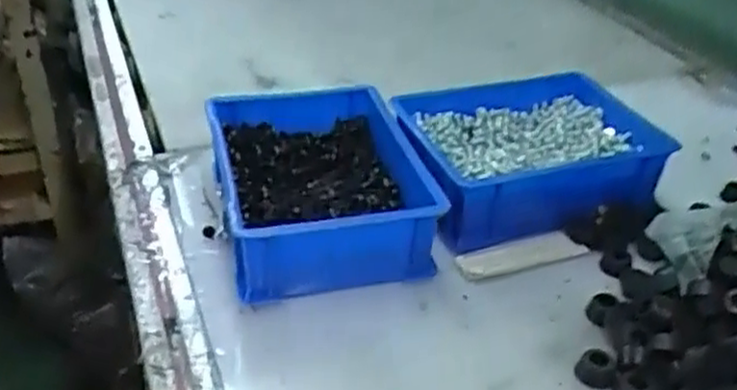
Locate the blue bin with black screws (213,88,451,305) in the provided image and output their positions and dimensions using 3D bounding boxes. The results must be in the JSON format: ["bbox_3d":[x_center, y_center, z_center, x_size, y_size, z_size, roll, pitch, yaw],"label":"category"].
[{"bbox_3d":[-0.040,-0.012,0.587,0.150,0.070,0.204,-8,35,-14],"label":"blue bin with black screws"}]

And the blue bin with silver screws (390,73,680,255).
[{"bbox_3d":[0.130,-0.035,0.633,0.214,0.071,0.150,-11,36,-18],"label":"blue bin with silver screws"}]

